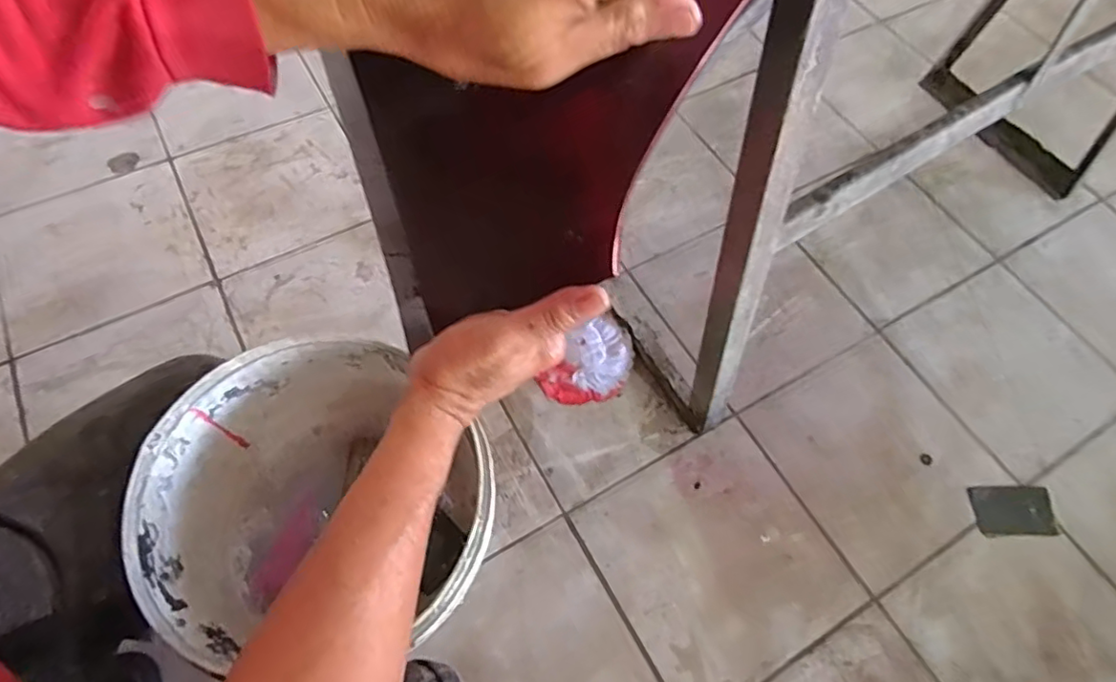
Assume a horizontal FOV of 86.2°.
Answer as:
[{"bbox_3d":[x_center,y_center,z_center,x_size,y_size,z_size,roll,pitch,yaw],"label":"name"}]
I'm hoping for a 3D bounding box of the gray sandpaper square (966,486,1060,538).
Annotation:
[{"bbox_3d":[0.645,0.241,0.844,0.111,0.006,0.065,0,63,-1],"label":"gray sandpaper square"}]

